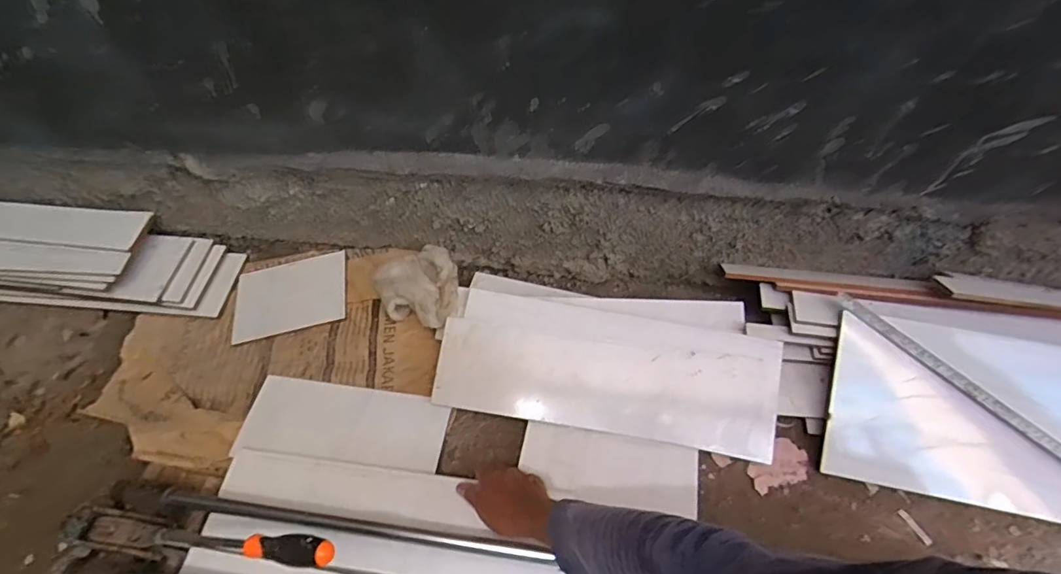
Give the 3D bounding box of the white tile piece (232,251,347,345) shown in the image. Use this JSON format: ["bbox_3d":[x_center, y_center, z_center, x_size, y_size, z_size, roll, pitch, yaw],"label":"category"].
[{"bbox_3d":[-0.445,0.015,0.972,0.207,0.009,0.156,-13,56,1],"label":"white tile piece"}]

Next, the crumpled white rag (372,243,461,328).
[{"bbox_3d":[-0.196,0.001,0.918,0.142,0.056,0.179,-21,57,-12],"label":"crumpled white rag"}]

